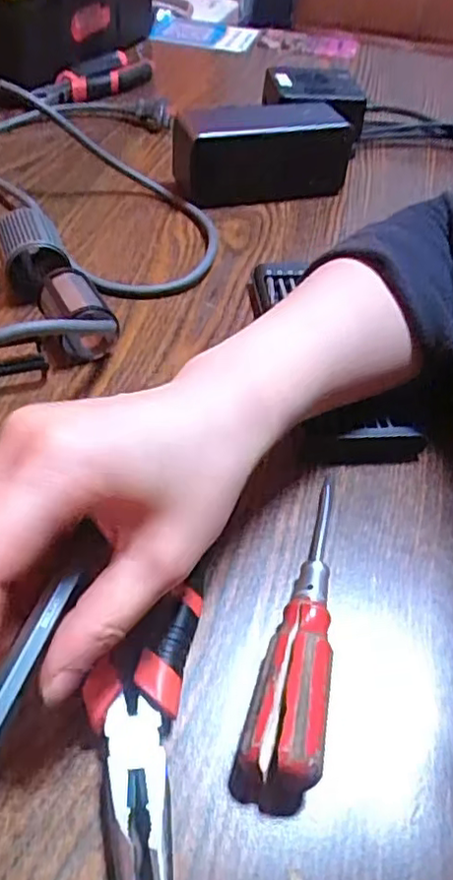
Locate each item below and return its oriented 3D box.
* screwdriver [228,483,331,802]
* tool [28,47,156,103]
[{"bbox_3d":[0.032,0.068,0.241,0.025,0.023,0.131,15,47,9],"label":"screwdriver"},{"bbox_3d":[-0.133,-0.367,0.639,0.048,0.026,0.164,36,53,26],"label":"tool"}]

